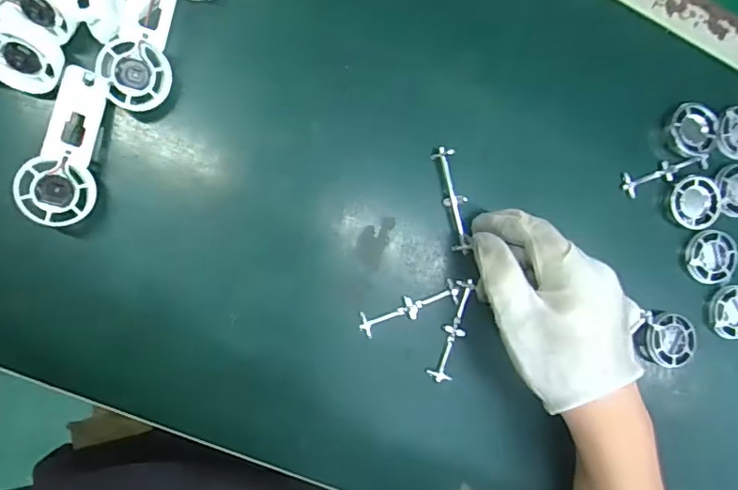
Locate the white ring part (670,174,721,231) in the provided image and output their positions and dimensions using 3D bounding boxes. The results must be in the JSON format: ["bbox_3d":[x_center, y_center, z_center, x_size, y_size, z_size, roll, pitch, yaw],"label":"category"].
[{"bbox_3d":[0.239,-0.031,0.398,0.039,0.014,0.039,-8,91,-11],"label":"white ring part"}]

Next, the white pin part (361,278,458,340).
[{"bbox_3d":[0.027,0.043,0.364,0.070,0.004,0.017,-20,93,-10],"label":"white pin part"}]

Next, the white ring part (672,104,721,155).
[{"bbox_3d":[0.242,-0.086,0.399,0.037,0.007,0.038,9,85,-5],"label":"white ring part"}]

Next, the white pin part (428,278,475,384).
[{"bbox_3d":[0.058,0.058,0.369,0.015,0.004,0.072,17,86,-10],"label":"white pin part"}]

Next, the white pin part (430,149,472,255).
[{"bbox_3d":[0.058,-0.030,0.366,0.014,0.013,0.071,-13,92,-5],"label":"white pin part"}]

